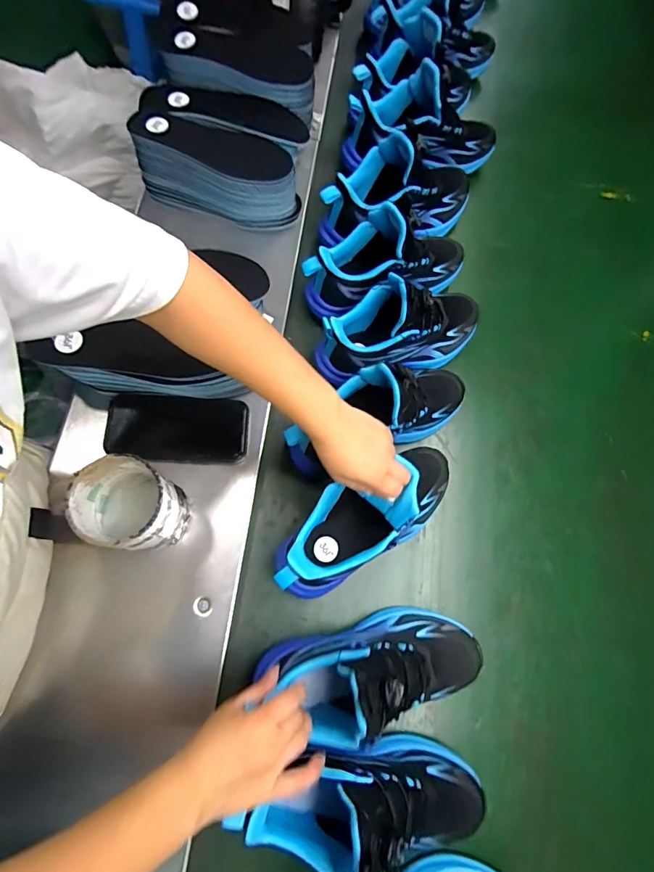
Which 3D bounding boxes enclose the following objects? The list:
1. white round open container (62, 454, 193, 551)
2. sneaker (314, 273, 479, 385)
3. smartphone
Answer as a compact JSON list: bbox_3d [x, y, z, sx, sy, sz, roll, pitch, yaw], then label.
[{"bbox_3d":[-0.193,0.070,0.445,0.085,0.115,0.071,21,72,7],"label":"white round open container"},{"bbox_3d":[0.104,-0.145,0.563,0.244,0.133,0.086,-13,69,-28],"label":"sneaker"},{"bbox_3d":[-0.179,-0.008,0.531,0.162,0.008,0.080,4,76,-5],"label":"smartphone"}]

